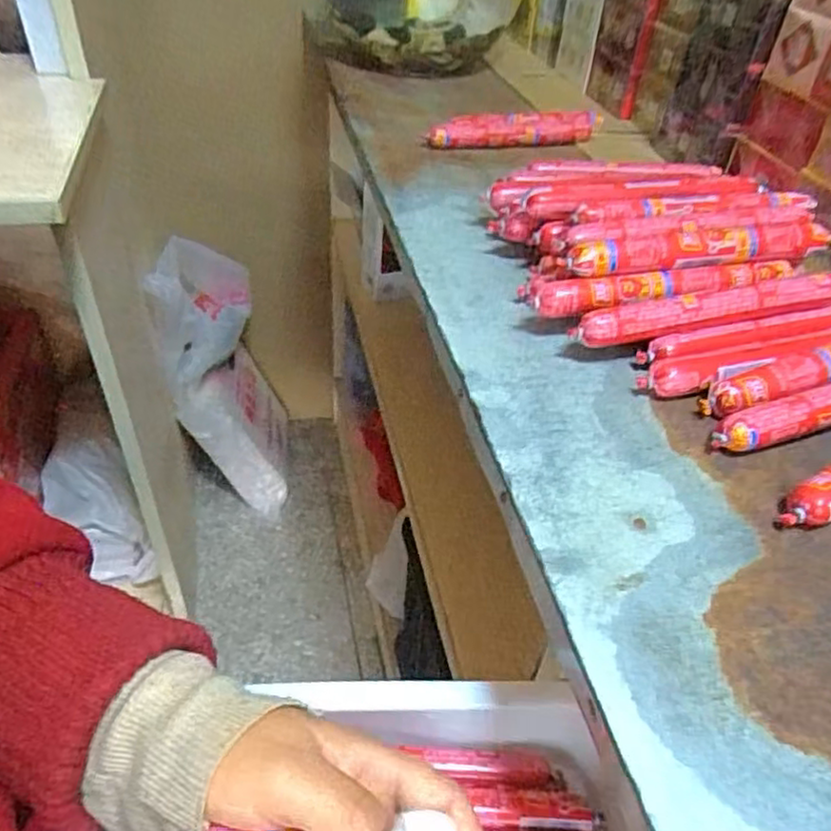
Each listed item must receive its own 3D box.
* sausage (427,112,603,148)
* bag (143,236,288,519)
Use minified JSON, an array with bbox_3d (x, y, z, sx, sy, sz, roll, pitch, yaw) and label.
[{"bbox_3d":[0.096,-0.262,0.616,0.178,0.025,0.031,-13,44,-18],"label":"sausage"},{"bbox_3d":[-0.327,-0.066,1.176,0.166,0.510,0.215,-3,43,-10],"label":"bag"}]

